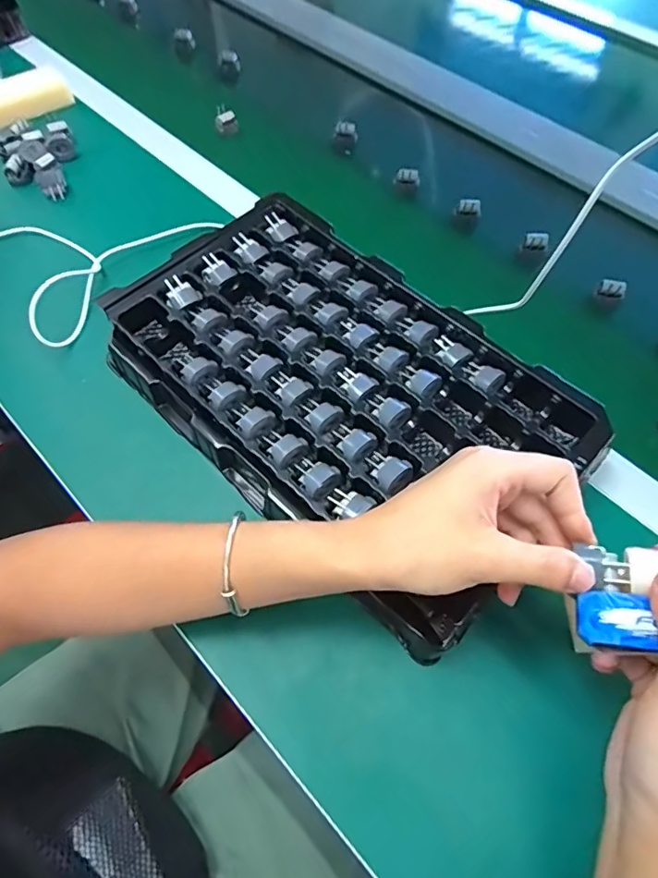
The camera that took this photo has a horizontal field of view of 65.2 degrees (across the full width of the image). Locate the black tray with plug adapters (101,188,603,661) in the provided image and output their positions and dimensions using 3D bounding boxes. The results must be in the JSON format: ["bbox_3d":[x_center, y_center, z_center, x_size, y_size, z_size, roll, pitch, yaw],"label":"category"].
[{"bbox_3d":[0.010,-0.039,0.407,0.349,0.065,0.212,41,66,20],"label":"black tray with plug adapters"}]

